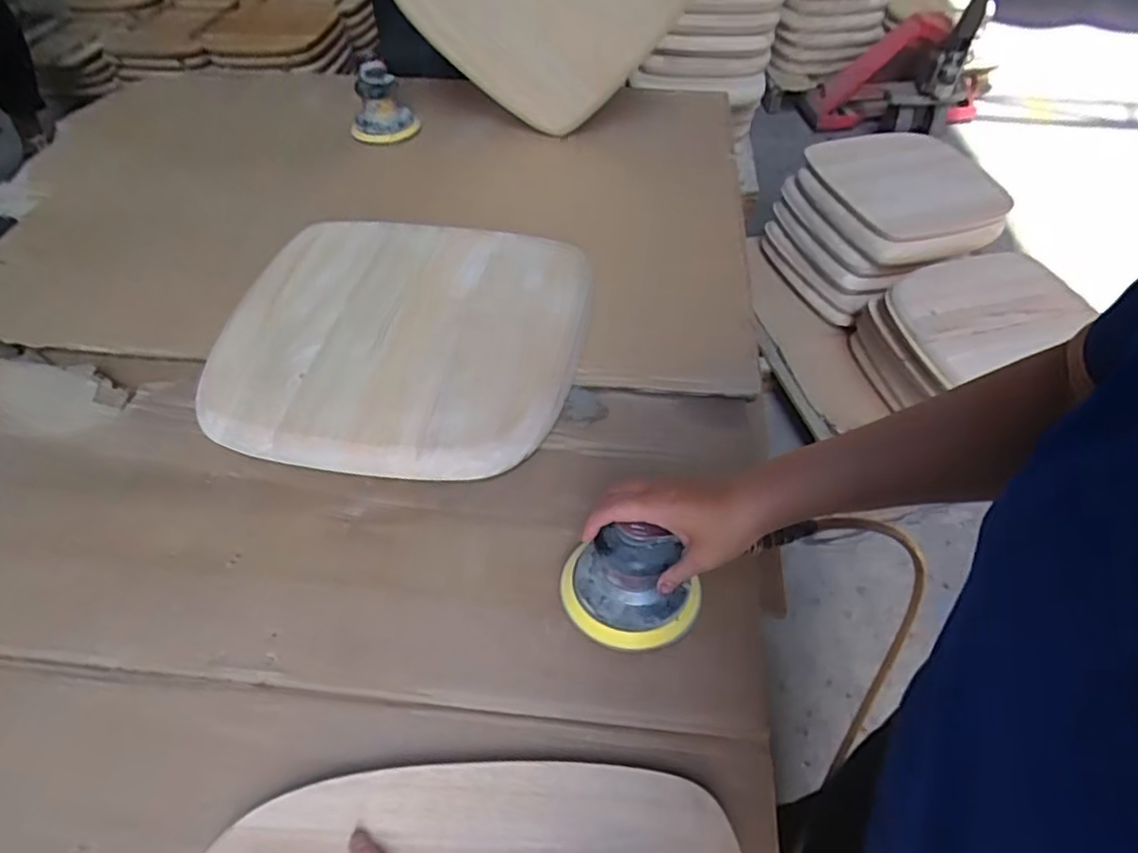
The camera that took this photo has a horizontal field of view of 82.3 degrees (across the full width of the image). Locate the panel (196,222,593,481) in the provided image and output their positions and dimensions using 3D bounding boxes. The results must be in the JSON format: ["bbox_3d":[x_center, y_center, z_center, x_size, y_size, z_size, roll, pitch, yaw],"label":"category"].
[{"bbox_3d":[-0.194,-0.112,0.780,0.394,0.067,0.386,8,51,7],"label":"panel"}]

